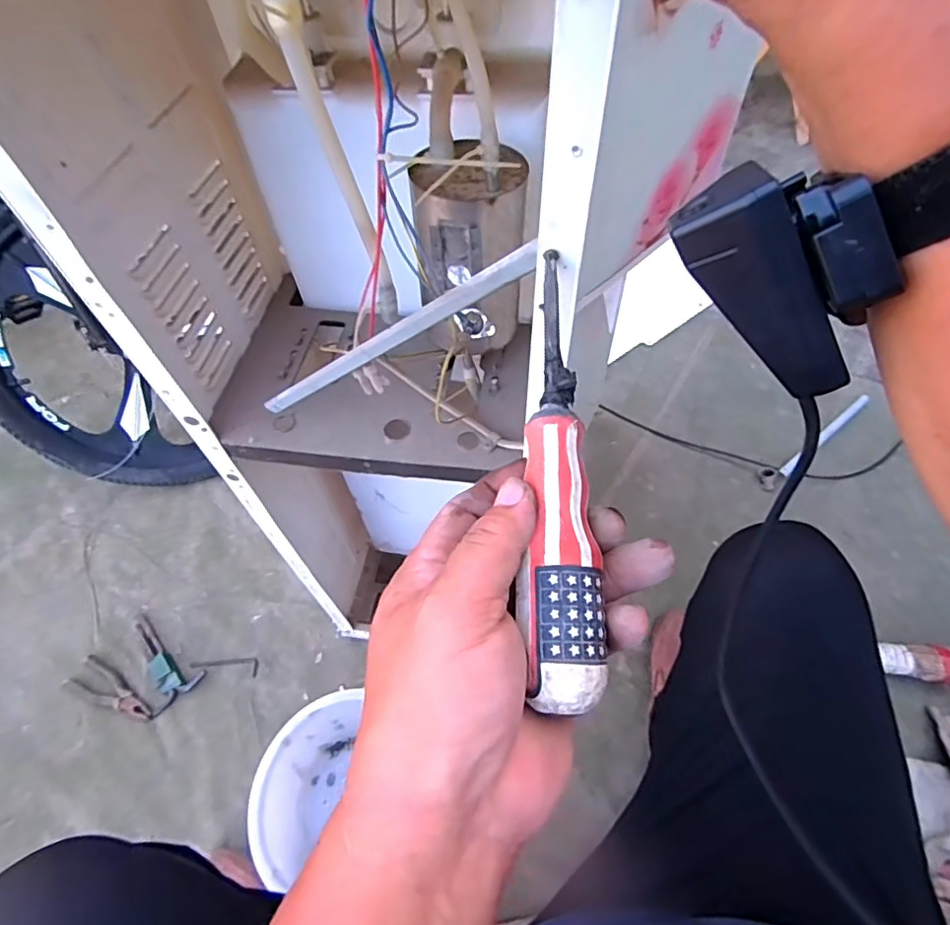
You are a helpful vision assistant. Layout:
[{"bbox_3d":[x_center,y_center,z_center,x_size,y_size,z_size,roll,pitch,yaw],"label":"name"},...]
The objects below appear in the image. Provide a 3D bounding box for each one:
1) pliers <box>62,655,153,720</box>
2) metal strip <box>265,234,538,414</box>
[{"bbox_3d":[-0.590,0.372,0.898,0.170,0.011,0.054,20,63,15],"label":"pliers"},{"bbox_3d":[-0.063,-0.073,0.352,0.263,0.012,0.010,-17,49,41],"label":"metal strip"}]

